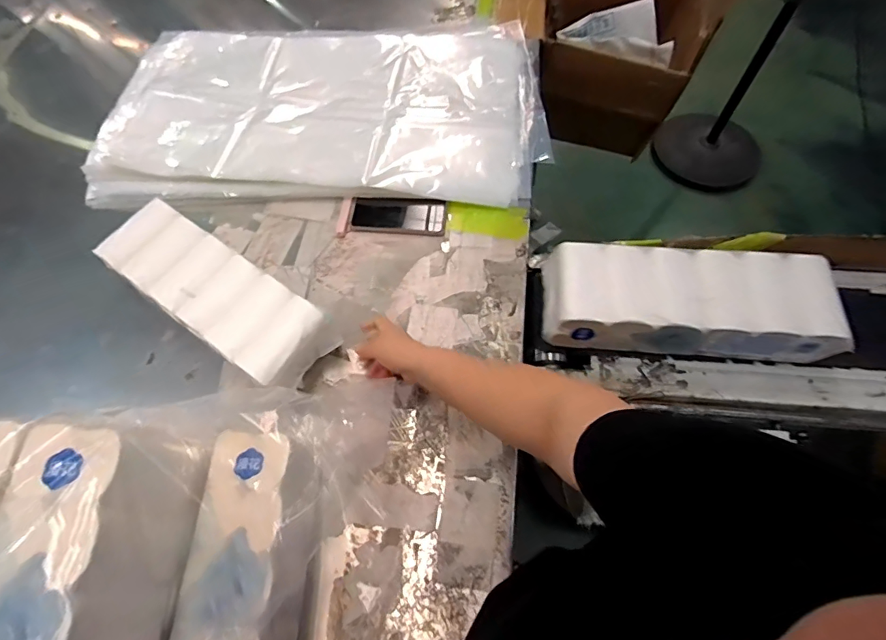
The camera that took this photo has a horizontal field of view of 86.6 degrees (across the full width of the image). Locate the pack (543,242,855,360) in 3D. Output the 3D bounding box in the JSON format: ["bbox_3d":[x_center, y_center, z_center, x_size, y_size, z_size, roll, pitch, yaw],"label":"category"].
[{"bbox_3d":[0.350,-0.024,0.694,0.385,0.105,0.139,2,64,3],"label":"pack"}]

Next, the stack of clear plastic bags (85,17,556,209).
[{"bbox_3d":[-0.231,-0.439,0.950,0.871,0.054,0.500,-2,64,1],"label":"stack of clear plastic bags"}]

